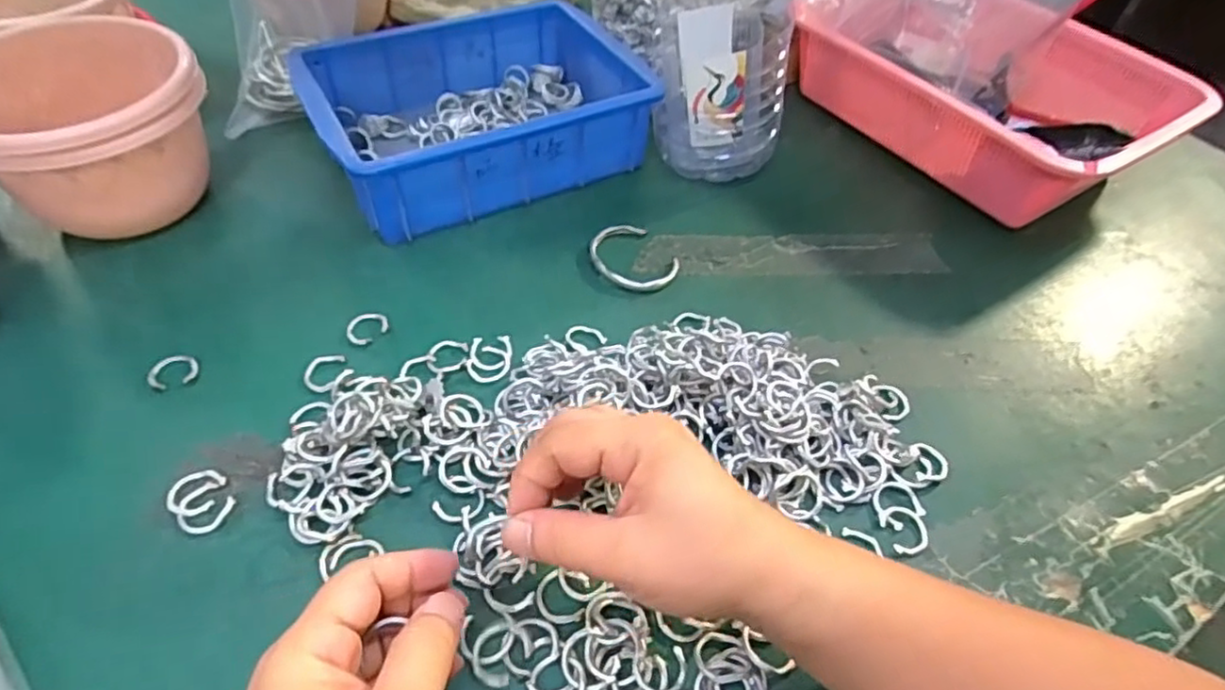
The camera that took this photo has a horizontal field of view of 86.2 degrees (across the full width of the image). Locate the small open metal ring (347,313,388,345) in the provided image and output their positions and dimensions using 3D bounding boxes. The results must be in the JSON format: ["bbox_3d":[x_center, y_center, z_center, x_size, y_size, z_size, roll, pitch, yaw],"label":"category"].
[{"bbox_3d":[-0.158,-0.011,0.419,0.022,0.007,0.026,29,52,18],"label":"small open metal ring"}]

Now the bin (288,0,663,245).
[{"bbox_3d":[-0.108,-0.185,0.524,0.240,0.076,0.174,-22,55,-23],"label":"bin"}]

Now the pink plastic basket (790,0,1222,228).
[{"bbox_3d":[0.315,-0.216,0.560,0.204,0.104,0.287,-26,57,-25],"label":"pink plastic basket"}]

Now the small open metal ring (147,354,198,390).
[{"bbox_3d":[-0.261,0.015,0.389,0.025,0.006,0.024,3,49,-3],"label":"small open metal ring"}]

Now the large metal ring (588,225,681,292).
[{"bbox_3d":[0.014,-0.063,0.468,0.053,0.007,0.067,-28,58,-27],"label":"large metal ring"}]

